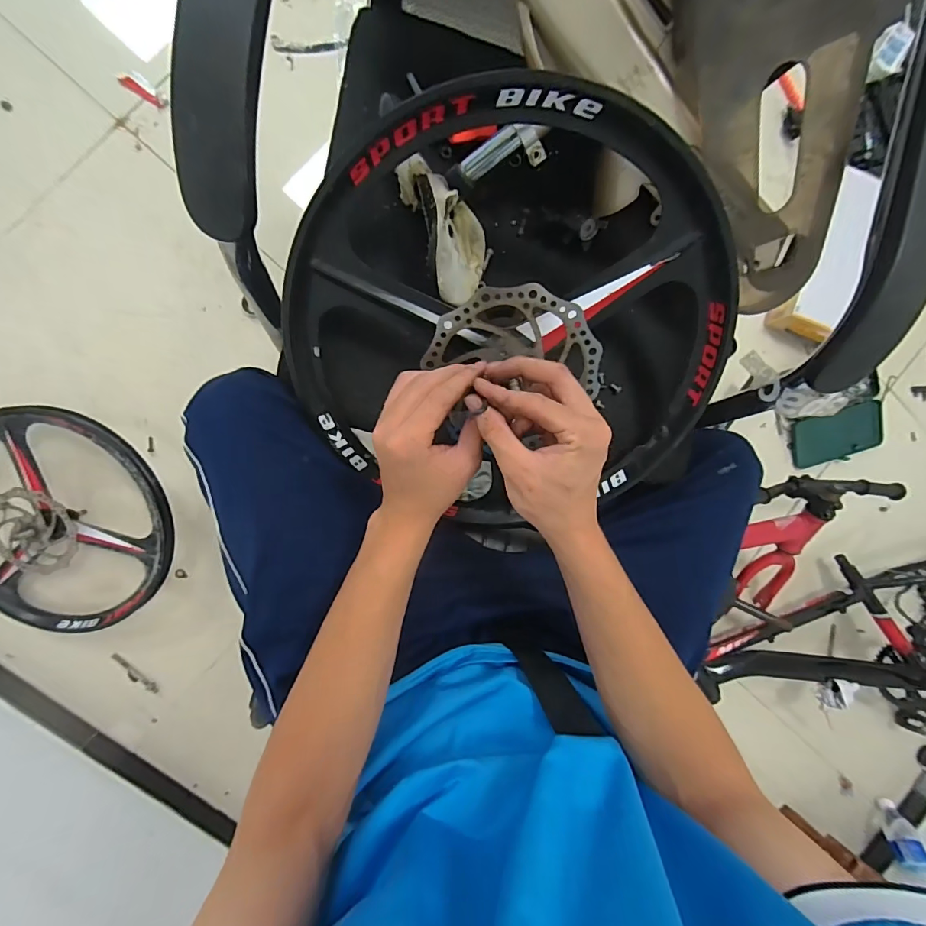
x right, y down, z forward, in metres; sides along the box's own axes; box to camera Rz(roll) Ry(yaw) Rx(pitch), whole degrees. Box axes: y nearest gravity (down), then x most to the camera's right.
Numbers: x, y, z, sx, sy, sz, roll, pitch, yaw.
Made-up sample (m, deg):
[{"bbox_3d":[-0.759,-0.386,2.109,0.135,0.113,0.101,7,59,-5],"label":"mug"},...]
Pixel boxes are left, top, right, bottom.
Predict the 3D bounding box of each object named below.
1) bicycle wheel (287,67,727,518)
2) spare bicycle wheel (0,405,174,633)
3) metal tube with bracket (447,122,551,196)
[{"bbox_3d":[0.040,-0.101,0.401,0.401,0.062,0.387,0,122,0],"label":"bicycle wheel"},{"bbox_3d":[-0.718,0.110,0.762,0.388,0.086,0.405,-1,93,-9],"label":"spare bicycle wheel"},{"bbox_3d":[0.031,-0.287,0.412,0.099,0.032,0.026,-13,96,23],"label":"metal tube with bracket"}]

